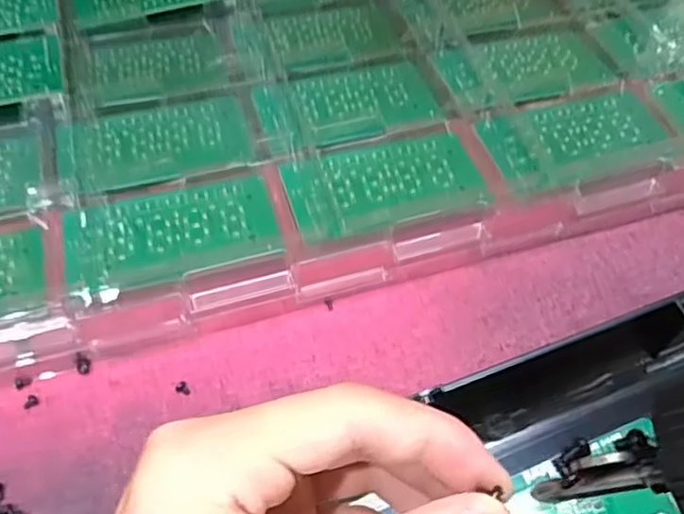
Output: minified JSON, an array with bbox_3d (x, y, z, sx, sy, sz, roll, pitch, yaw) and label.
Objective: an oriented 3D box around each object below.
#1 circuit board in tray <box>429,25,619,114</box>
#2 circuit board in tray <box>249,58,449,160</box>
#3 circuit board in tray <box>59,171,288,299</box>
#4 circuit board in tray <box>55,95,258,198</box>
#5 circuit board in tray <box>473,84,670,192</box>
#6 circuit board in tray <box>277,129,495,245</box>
[{"bbox_3d":[0.115,-0.123,0.415,0.105,0.009,0.066,-16,54,-14],"label":"circuit board in tray"},{"bbox_3d":[0.003,-0.095,0.398,0.106,0.005,0.066,-15,58,-12],"label":"circuit board in tray"},{"bbox_3d":[-0.088,-0.013,0.338,0.106,0.010,0.058,-14,58,-11],"label":"circuit board in tray"},{"bbox_3d":[-0.108,-0.066,0.377,0.104,0.006,0.062,-14,58,-11],"label":"circuit board in tray"},{"bbox_3d":[0.133,-0.073,0.380,0.107,0.007,0.053,-19,59,-14],"label":"circuit board in tray"},{"bbox_3d":[0.023,-0.041,0.359,0.104,0.004,0.059,-13,54,-11],"label":"circuit board in tray"}]

